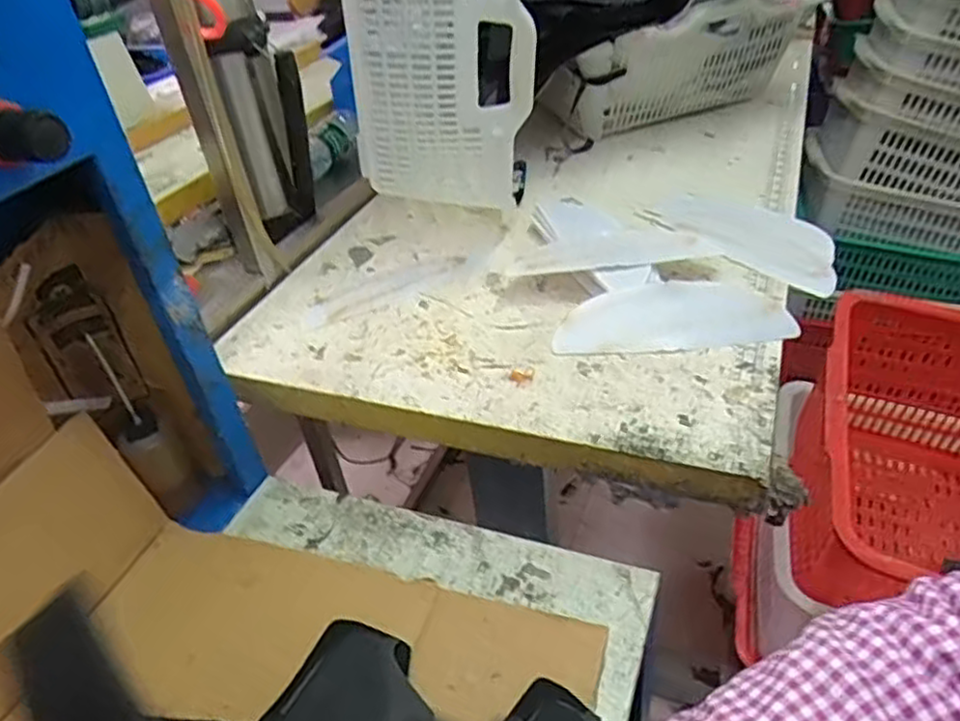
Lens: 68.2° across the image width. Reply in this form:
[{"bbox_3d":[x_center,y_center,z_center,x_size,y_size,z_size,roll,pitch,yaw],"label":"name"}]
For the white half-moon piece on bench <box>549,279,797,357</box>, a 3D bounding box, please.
[{"bbox_3d":[0.181,-0.045,0.674,0.220,0.030,0.079,-3,37,5],"label":"white half-moon piece on bench"}]

